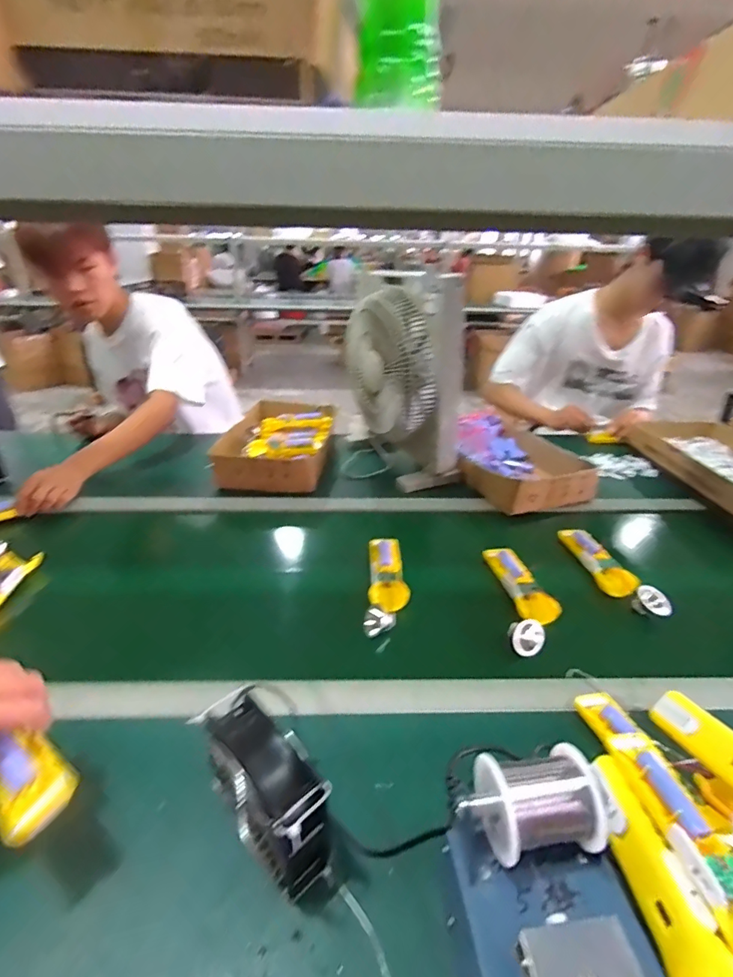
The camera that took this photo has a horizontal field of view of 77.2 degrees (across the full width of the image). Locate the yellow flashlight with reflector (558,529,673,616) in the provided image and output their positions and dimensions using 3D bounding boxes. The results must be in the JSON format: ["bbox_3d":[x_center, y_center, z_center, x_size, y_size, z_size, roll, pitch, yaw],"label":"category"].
[{"bbox_3d":[0.390,0.128,0.746,0.068,0.030,0.210,-3,29,-7],"label":"yellow flashlight with reflector"}]

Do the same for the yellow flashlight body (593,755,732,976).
[{"bbox_3d":[0.226,0.302,0.369,0.038,0.040,0.166,1,29,-1],"label":"yellow flashlight body"}]

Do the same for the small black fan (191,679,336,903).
[{"bbox_3d":[-0.080,0.256,0.391,0.127,0.115,0.062,26,37,38],"label":"small black fan"}]

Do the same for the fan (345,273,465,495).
[{"bbox_3d":[0.084,-0.234,1.000,0.130,0.398,0.291,-16,33,-28],"label":"fan"}]

